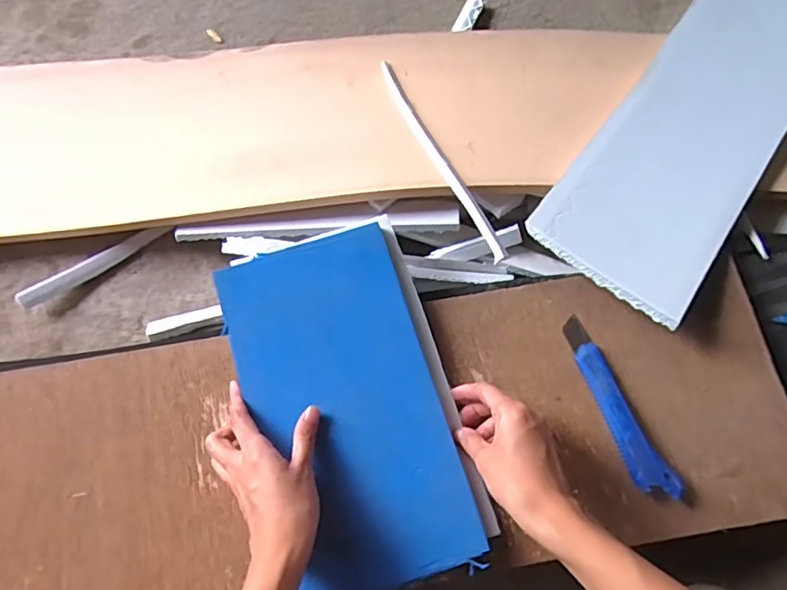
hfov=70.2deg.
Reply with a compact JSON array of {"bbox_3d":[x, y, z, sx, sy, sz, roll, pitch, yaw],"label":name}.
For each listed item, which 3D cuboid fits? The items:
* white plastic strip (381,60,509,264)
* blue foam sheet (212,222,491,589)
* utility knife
[{"bbox_3d":[0.042,-0.142,0.550,0.014,0.010,0.282,-22,59,-6],"label":"white plastic strip"},{"bbox_3d":[-0.037,0.086,0.453,0.147,0.010,0.279,-21,75,-6],"label":"blue foam sheet"},{"bbox_3d":[0.183,0.093,0.468,0.032,0.015,0.158,-24,73,-7],"label":"utility knife"}]

